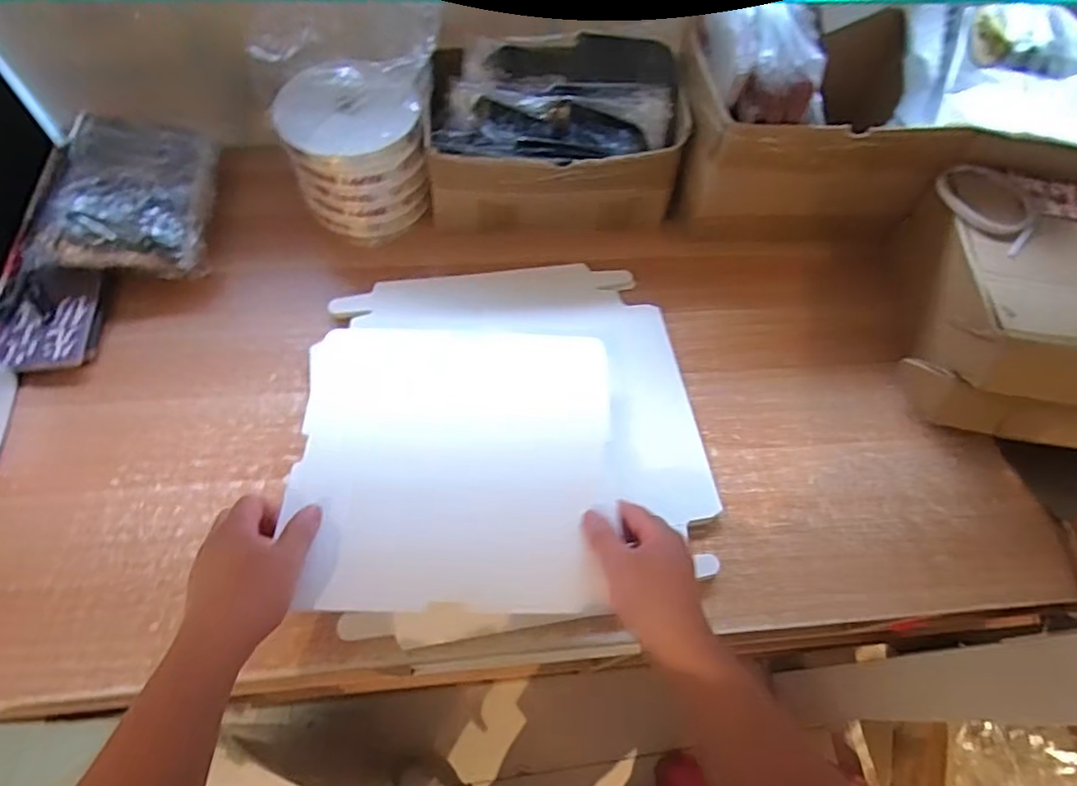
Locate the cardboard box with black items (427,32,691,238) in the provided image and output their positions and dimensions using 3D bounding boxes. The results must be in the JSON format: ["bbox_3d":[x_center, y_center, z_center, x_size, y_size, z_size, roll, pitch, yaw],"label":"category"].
[{"bbox_3d":[0.017,-0.262,0.657,0.257,0.150,0.123,-2,63,-5],"label":"cardboard box with black items"}]

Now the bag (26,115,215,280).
[{"bbox_3d":[-0.439,-0.208,0.650,0.174,0.067,0.187,-1,63,-4],"label":"bag"}]

